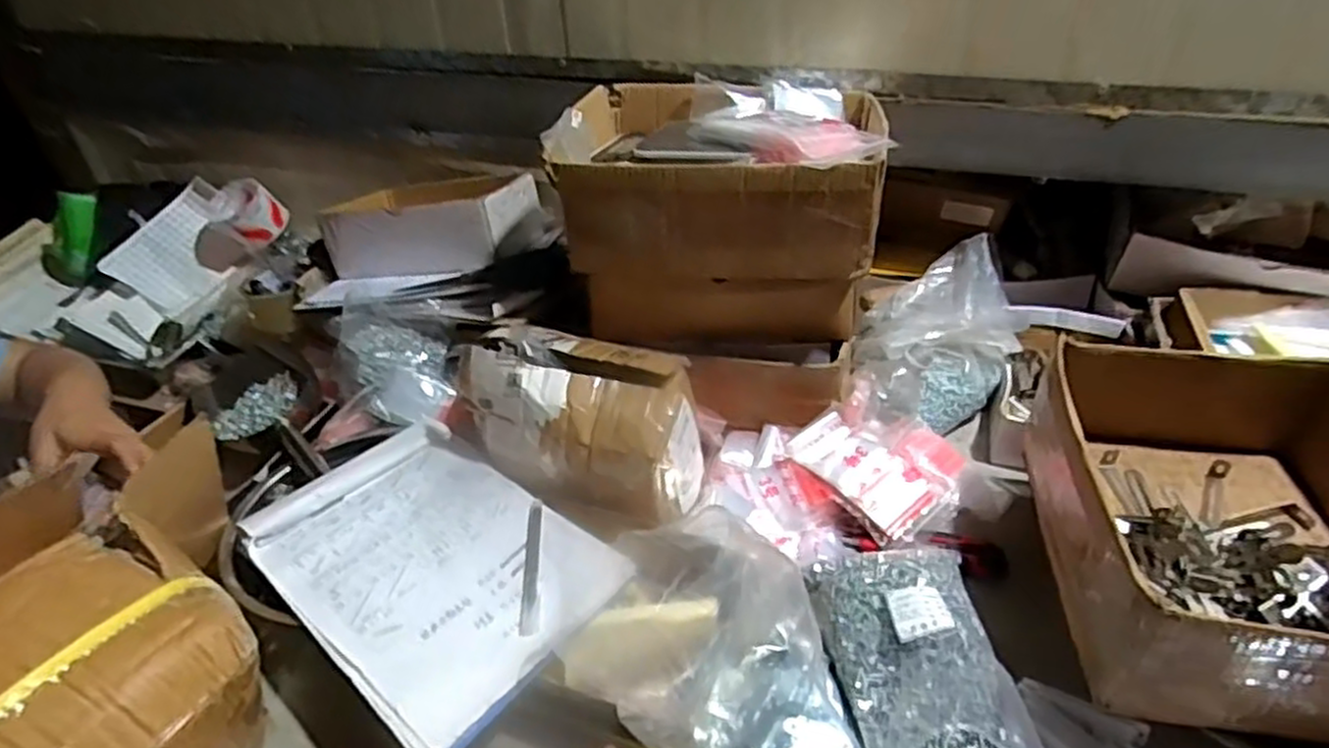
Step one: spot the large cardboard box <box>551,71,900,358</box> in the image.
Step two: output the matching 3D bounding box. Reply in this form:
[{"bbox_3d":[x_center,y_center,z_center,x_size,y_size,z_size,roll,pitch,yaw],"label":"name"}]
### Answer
[{"bbox_3d":[0.061,-0.185,0.863,0.312,0.222,0.265,2,37,6],"label":"large cardboard box"}]

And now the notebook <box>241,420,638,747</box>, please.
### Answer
[{"bbox_3d":[-0.211,0.160,0.677,0.307,0.020,0.217,26,45,32],"label":"notebook"}]

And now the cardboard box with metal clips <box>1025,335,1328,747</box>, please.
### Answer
[{"bbox_3d":[0.445,0.118,0.596,0.258,0.120,0.286,6,38,12],"label":"cardboard box with metal clips"}]

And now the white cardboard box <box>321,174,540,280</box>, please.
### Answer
[{"bbox_3d":[-0.308,-0.209,1.028,0.267,0.096,0.160,7,38,13],"label":"white cardboard box"}]

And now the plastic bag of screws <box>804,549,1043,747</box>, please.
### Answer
[{"bbox_3d":[0.210,0.241,0.630,0.134,0.089,0.218,-4,37,-1],"label":"plastic bag of screws"}]

